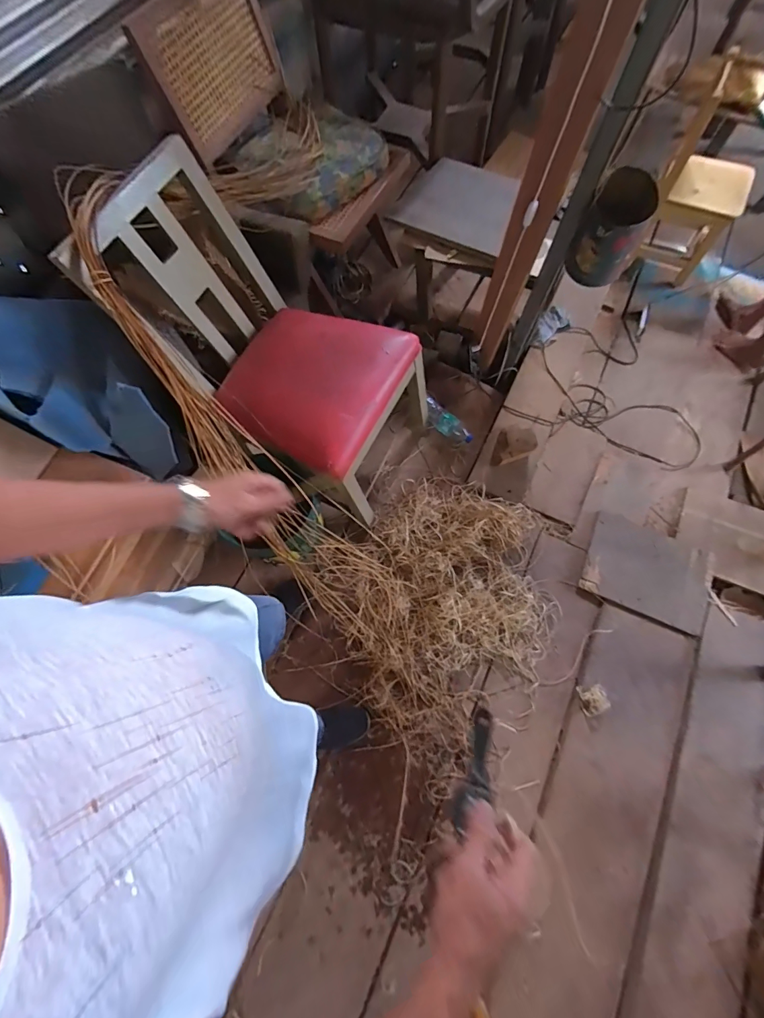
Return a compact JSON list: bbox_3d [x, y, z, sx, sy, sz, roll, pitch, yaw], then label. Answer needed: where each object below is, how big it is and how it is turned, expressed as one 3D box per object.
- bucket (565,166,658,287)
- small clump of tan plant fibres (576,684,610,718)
[{"bbox_3d":[0.586,-0.717,1.034,0.151,0.220,0.188,26,74,8],"label":"bucket"},{"bbox_3d":[0.629,0.563,1.178,0.075,0.042,0.083,-8,70,-1],"label":"small clump of tan plant fibres"}]

